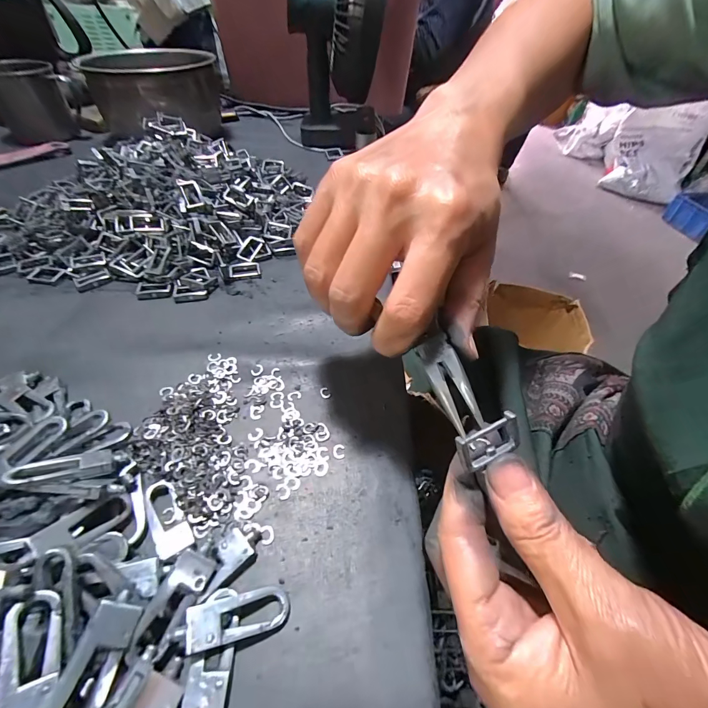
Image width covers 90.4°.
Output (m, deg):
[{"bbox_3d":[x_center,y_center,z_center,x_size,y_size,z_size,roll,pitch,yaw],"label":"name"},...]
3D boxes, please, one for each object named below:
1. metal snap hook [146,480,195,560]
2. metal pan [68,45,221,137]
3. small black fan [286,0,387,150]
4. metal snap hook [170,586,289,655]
[{"bbox_3d":[-0.088,0.075,0.163,0.015,0.004,0.036,-28,55,-26],"label":"metal snap hook"},{"bbox_3d":[-0.262,-0.352,0.480,0.146,0.082,0.169,-7,48,-10],"label":"metal pan"},{"bbox_3d":[-0.023,-0.395,0.470,0.117,0.191,0.179,-3,48,-7],"label":"small black fan"},{"bbox_3d":[-0.048,0.103,0.139,0.042,0.006,0.018,-1,46,-21],"label":"metal snap hook"}]

